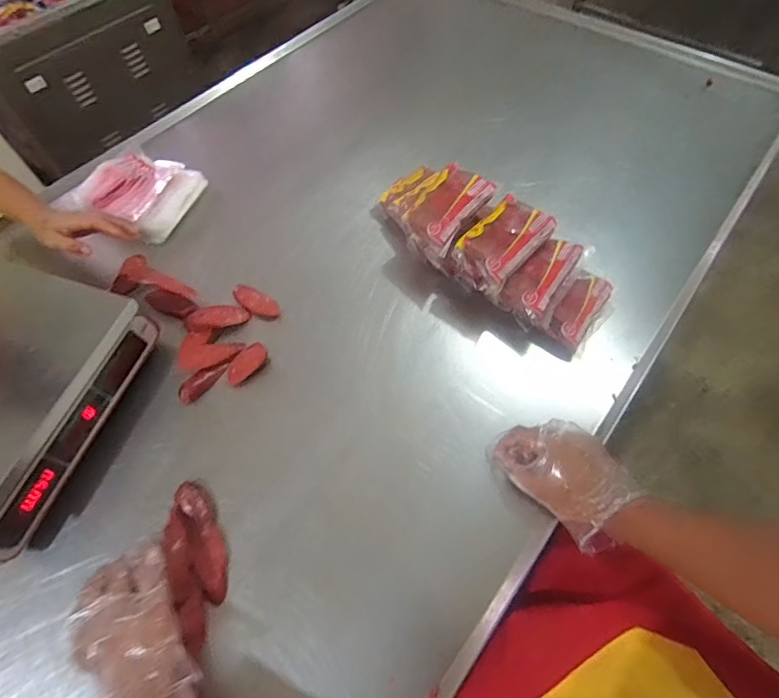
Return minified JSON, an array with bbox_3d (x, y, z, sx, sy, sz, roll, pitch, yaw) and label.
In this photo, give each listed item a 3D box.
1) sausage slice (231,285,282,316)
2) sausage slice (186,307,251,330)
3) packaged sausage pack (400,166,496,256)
[{"bbox_3d":[-0.225,-0.079,0.761,0.096,0.009,0.038,31,65,18],"label":"sausage slice"},{"bbox_3d":[-0.278,-0.052,0.733,0.096,0.014,0.036,-14,60,-7],"label":"sausage slice"},{"bbox_3d":[0.091,-0.229,0.722,0.097,0.031,0.122,40,94,11],"label":"packaged sausage pack"}]

